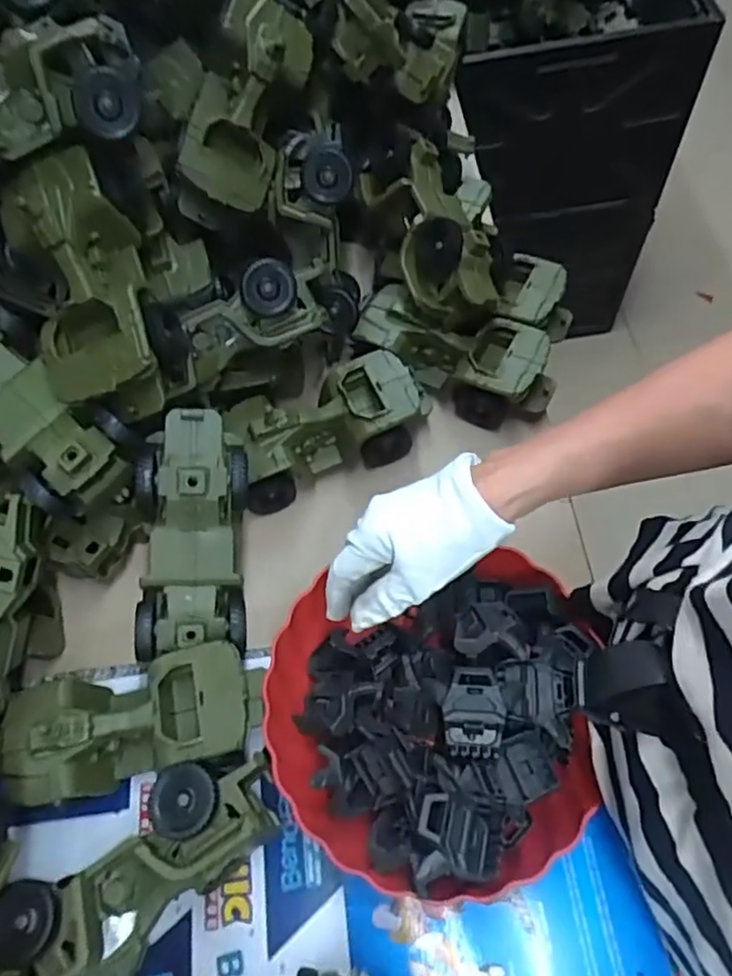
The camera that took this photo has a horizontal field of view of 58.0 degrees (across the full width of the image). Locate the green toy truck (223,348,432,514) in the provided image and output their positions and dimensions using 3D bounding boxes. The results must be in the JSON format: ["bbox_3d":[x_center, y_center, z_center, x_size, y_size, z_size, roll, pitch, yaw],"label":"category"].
[{"bbox_3d":[-0.031,-0.057,0.584,0.181,0.072,0.083,-20,62,-7],"label":"green toy truck"}]

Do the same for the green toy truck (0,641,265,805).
[{"bbox_3d":[-0.165,0.168,0.472,0.178,0.066,0.080,-13,62,-3],"label":"green toy truck"}]

